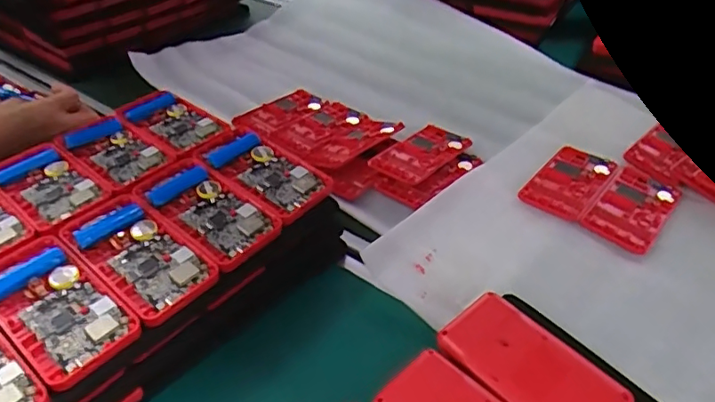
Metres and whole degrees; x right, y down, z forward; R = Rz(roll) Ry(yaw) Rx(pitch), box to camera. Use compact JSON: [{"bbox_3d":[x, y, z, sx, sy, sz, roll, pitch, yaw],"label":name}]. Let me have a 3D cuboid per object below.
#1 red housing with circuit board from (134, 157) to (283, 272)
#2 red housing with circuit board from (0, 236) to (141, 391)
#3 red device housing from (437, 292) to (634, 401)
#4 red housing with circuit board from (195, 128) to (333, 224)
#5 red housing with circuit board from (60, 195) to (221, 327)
[{"bbox_3d":[-0.122,0.008,0.436,0.118,0.022,0.060,31,49,33],"label":"red housing with circuit board"},{"bbox_3d":[-0.204,0.069,0.364,0.117,0.023,0.061,28,48,31],"label":"red housing with circuit board"},{"bbox_3d":[0.117,0.114,0.369,0.066,0.018,0.117,-32,48,-32],"label":"red device housing"},{"bbox_3d":[-0.081,-0.027,0.474,0.117,0.022,0.063,30,49,32],"label":"red housing with circuit board"},{"bbox_3d":[-0.162,0.040,0.399,0.115,0.025,0.060,29,48,32],"label":"red housing with circuit board"}]

